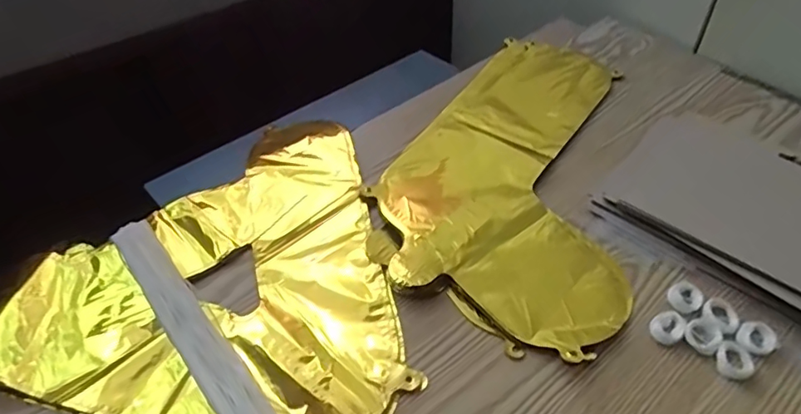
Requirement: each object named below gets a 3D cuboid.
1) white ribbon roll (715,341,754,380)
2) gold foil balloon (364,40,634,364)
[{"bbox_3d":[0.233,0.107,0.373,0.027,0.005,0.025,-1,45,1],"label":"white ribbon roll"},{"bbox_3d":[0.115,-0.053,0.534,0.218,0.014,0.412,13,47,15],"label":"gold foil balloon"}]

